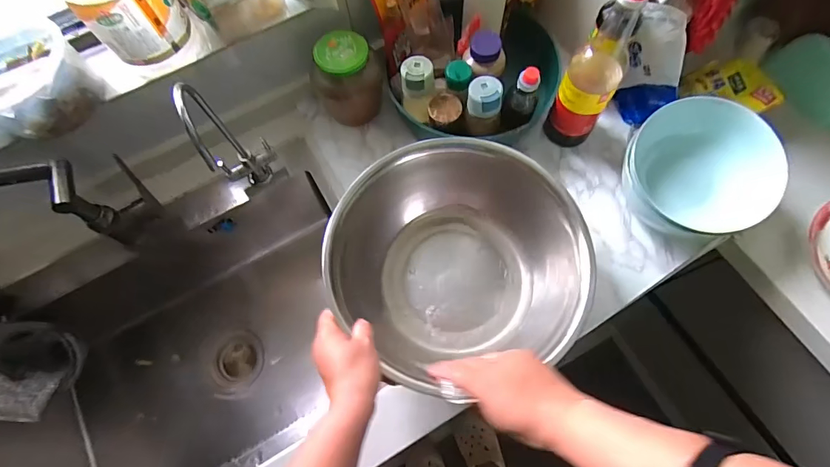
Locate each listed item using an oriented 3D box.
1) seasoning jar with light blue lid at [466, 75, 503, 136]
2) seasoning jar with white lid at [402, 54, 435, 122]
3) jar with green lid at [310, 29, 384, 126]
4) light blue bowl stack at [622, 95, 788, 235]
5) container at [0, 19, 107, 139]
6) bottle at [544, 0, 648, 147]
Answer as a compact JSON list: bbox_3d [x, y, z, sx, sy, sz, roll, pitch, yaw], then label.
[{"bbox_3d":[0.103,-0.185,0.611,0.053,0.075,0.052,7,70,5],"label":"seasoning jar with light blue lid"},{"bbox_3d":[0.006,-0.218,0.655,0.049,0.122,0.045,-1,69,2],"label":"seasoning jar with white lid"},{"bbox_3d":[-0.105,-0.254,0.681,0.099,0.138,0.086,9,70,6],"label":"jar with green lid"},{"bbox_3d":[0.403,-0.086,0.610,0.189,0.119,0.174,-6,69,0],"label":"light blue bowl stack"},{"bbox_3d":[-0.498,-0.191,0.531,0.138,0.078,0.129,10,70,7],"label":"container"},{"bbox_3d":[0.256,-0.233,0.584,0.072,0.286,0.080,28,73,13],"label":"bottle"}]

